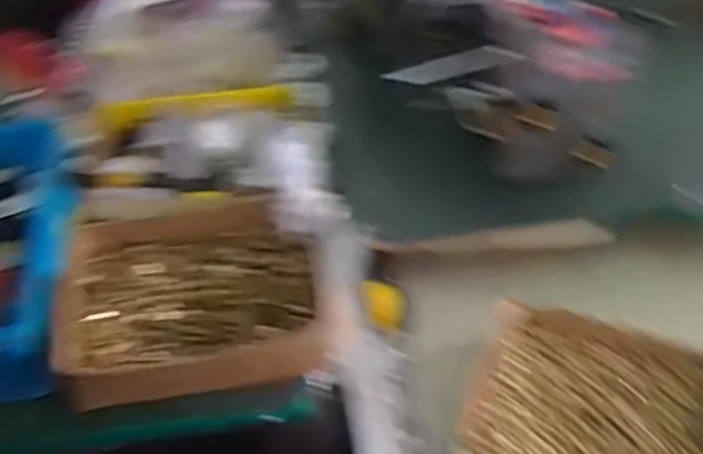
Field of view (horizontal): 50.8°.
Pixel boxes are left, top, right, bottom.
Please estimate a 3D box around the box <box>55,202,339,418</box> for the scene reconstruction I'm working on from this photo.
[{"bbox_3d":[-0.131,0.061,0.641,0.220,0.054,0.177,-9,43,-8],"label":"box"}]

